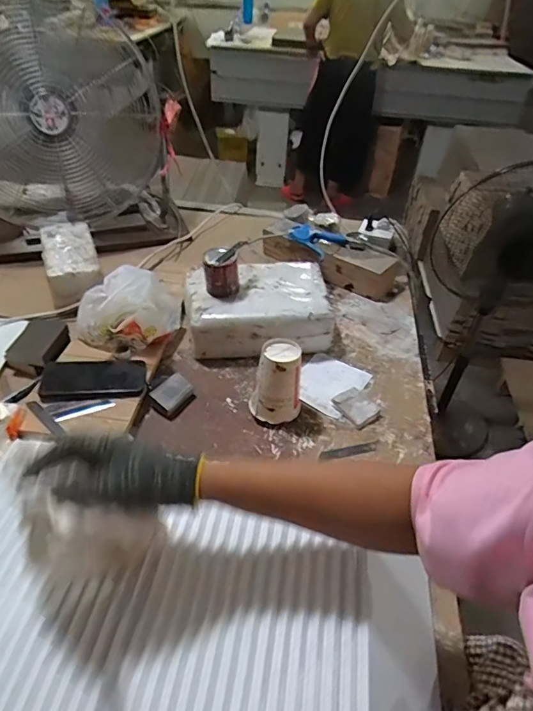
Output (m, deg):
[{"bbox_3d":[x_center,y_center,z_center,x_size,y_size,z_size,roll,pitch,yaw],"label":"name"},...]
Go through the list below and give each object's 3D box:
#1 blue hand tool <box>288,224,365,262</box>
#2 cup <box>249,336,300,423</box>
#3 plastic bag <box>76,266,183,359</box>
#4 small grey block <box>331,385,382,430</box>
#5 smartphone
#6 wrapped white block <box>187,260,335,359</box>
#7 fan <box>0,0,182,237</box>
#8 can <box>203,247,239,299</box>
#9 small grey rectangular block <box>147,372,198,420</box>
[{"bbox_3d":[0.129,-0.265,1.085,0.169,0.025,0.094,36,51,29],"label":"blue hand tool"},{"bbox_3d":[0.020,0.043,0.768,0.078,0.123,0.080,2,43,-2],"label":"cup"},{"bbox_3d":[-0.272,-0.097,0.889,0.178,0.115,0.160,12,43,8],"label":"plastic bag"},{"bbox_3d":[0.155,0.086,0.797,0.056,0.014,0.072,-21,49,-26],"label":"small grey block"},{"bbox_3d":[-0.297,0.039,0.809,0.168,0.016,0.093,-3,43,-8],"label":"smartphone"},{"bbox_3d":[-0.020,-0.099,0.934,0.267,0.091,0.195,-3,43,-8],"label":"wrapped white block"},{"bbox_3d":[-0.510,-0.541,1.094,0.530,0.478,0.284,-13,45,-18],"label":"fan"},{"bbox_3d":[-0.086,-0.158,0.884,0.065,0.077,0.063,-3,43,-8],"label":"can"},{"bbox_3d":[-0.167,0.069,0.824,0.059,0.031,0.072,24,46,20],"label":"small grey rectangular block"}]

